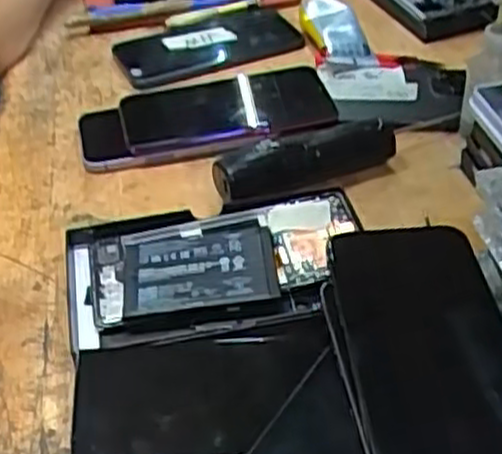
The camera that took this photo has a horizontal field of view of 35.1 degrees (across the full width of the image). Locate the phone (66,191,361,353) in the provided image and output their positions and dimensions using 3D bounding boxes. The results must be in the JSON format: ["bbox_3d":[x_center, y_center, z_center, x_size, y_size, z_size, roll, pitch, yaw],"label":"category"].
[{"bbox_3d":[-0.024,0.020,0.469,0.172,0.015,0.099,-10,41,-5],"label":"phone"}]

